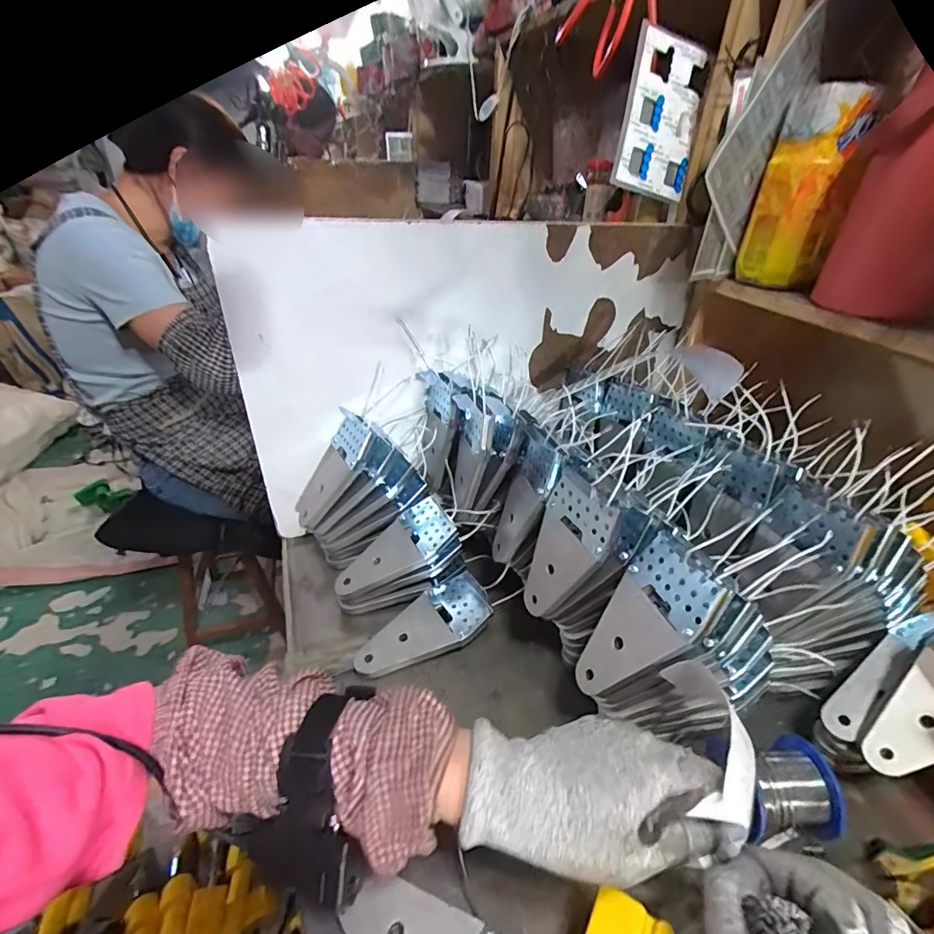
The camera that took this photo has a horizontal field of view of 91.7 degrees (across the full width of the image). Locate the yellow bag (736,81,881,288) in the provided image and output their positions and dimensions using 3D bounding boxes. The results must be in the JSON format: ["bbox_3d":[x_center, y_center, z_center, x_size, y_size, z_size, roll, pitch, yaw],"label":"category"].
[{"bbox_3d":[0.327,-0.266,0.443,0.077,0.158,0.038,22,39,26],"label":"yellow bag"}]

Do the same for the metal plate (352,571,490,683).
[{"bbox_3d":[-0.045,0.162,0.458,0.138,0.031,0.069,-15,38,-24],"label":"metal plate"}]

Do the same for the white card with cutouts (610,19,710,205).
[{"bbox_3d":[0.222,-0.399,0.518,0.095,0.158,0.011,7,12,-19],"label":"white card with cutouts"}]

